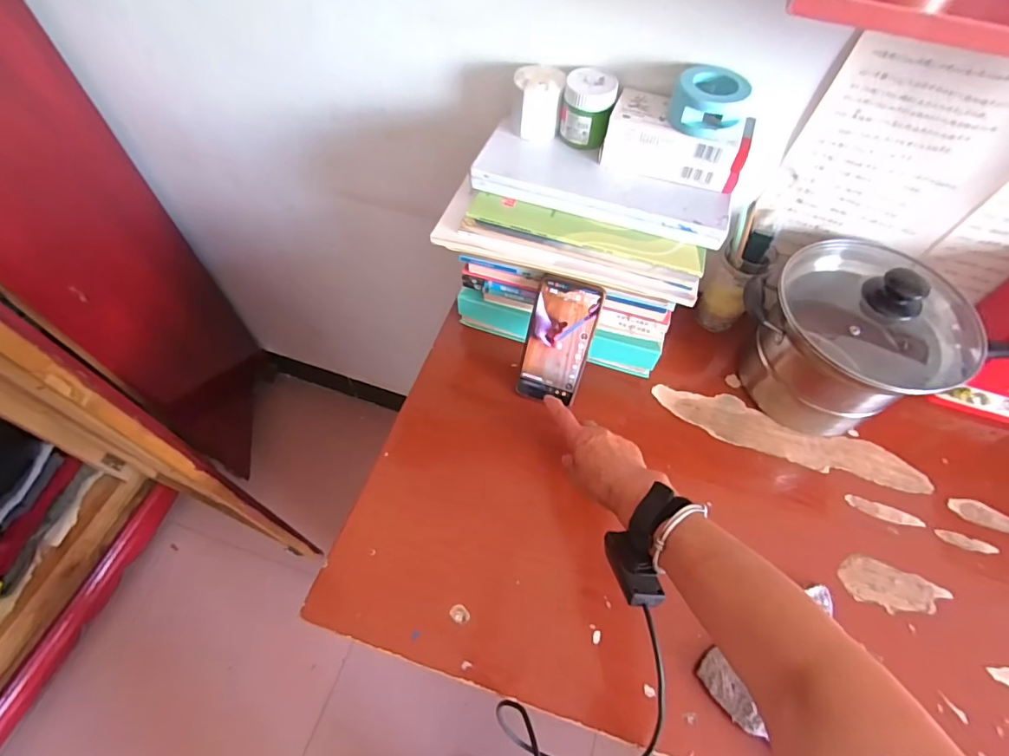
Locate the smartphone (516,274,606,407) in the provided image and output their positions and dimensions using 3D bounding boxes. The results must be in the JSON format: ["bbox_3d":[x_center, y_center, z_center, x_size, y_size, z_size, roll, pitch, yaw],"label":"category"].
[{"bbox_3d":[0.065,-0.042,0.593,0.078,0.164,0.008,17,31,6],"label":"smartphone"}]

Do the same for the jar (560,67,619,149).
[{"bbox_3d":[0.094,-0.303,0.553,0.055,0.061,0.056,2,59,-3],"label":"jar"}]

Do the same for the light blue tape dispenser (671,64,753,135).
[{"bbox_3d":[0.208,-0.284,0.497,0.069,0.044,0.056,22,60,9],"label":"light blue tape dispenser"}]

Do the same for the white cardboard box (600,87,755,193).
[{"bbox_3d":[0.190,-0.262,0.538,0.149,0.053,0.070,19,59,7],"label":"white cardboard box"}]

